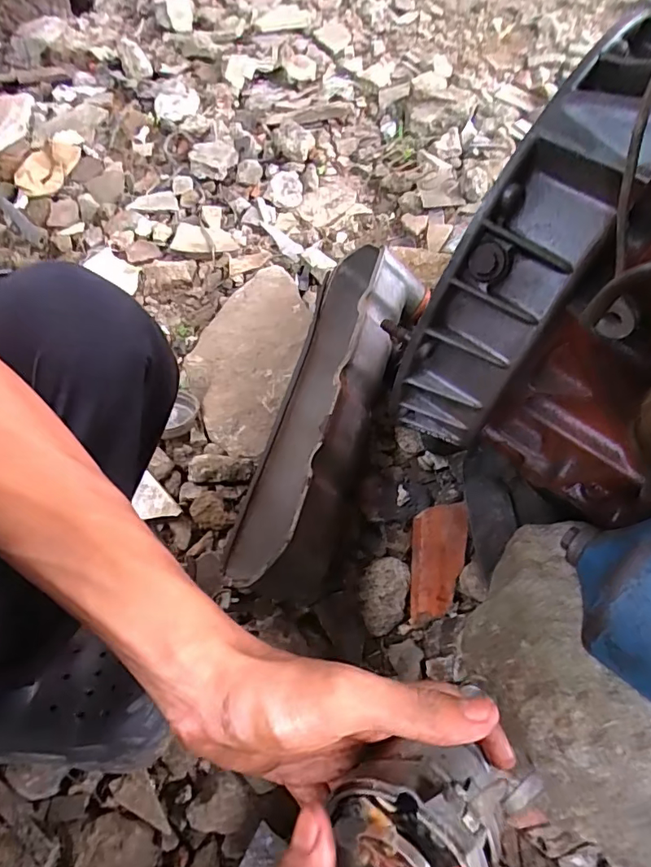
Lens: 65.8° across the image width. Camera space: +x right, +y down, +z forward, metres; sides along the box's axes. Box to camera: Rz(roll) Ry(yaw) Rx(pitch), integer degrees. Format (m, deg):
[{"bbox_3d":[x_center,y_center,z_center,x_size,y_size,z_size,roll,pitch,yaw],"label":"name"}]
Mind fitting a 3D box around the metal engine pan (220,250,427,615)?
[{"bbox_3d":[0.008,-0.054,0.625,0.115,0.128,0.440,12,63,10],"label":"metal engine pan"}]

